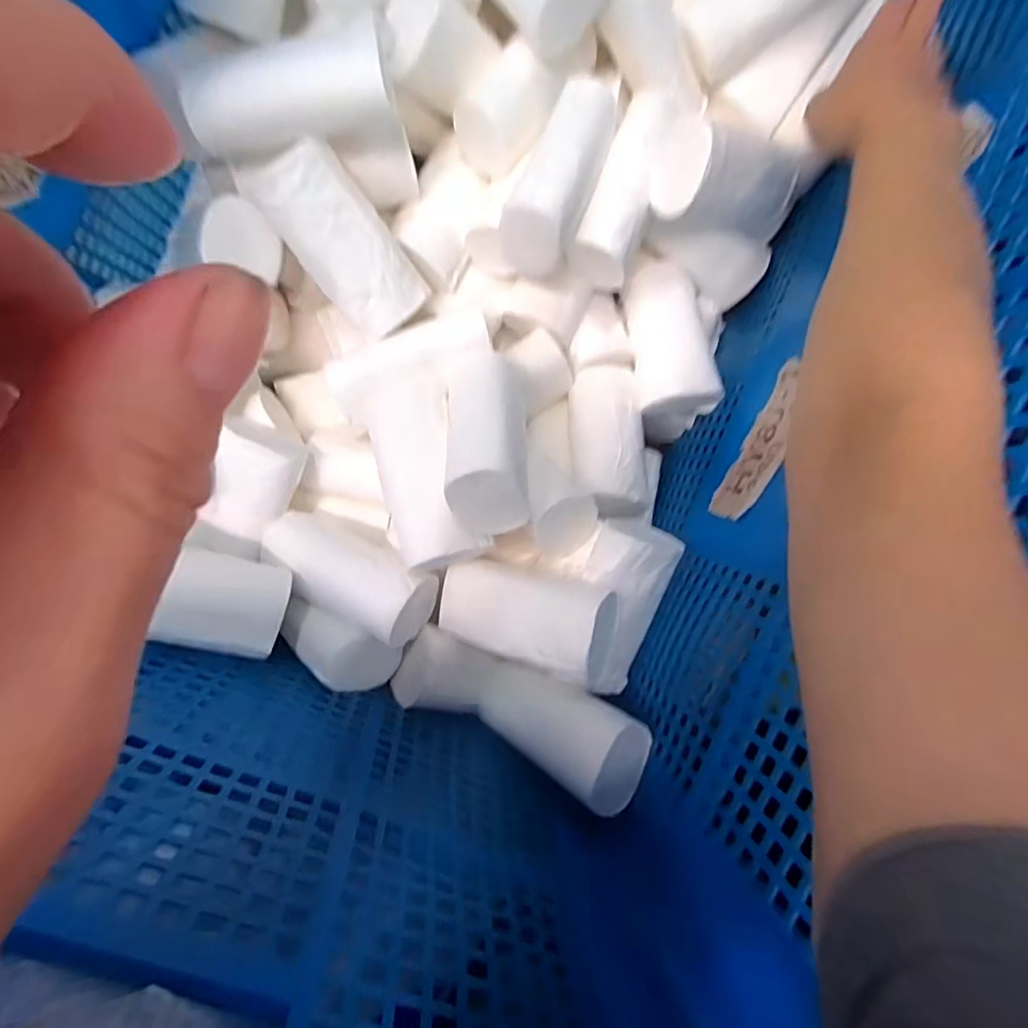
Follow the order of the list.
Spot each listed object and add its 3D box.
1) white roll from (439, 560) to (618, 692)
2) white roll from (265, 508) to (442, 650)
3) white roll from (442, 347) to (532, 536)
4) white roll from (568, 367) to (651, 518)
[{"bbox_3d":[0.013,0.075,0.428,0.127,0.050,0.066,13,95,30],"label":"white roll"},{"bbox_3d":[-0.128,0.046,0.443,0.129,0.050,0.063,28,92,16],"label":"white roll"},{"bbox_3d":[-0.020,-0.052,0.415,0.065,0.053,0.140,-1,56,-7],"label":"white roll"},{"bbox_3d":[0.080,-0.066,0.514,0.063,0.058,0.134,-3,74,-7],"label":"white roll"}]

